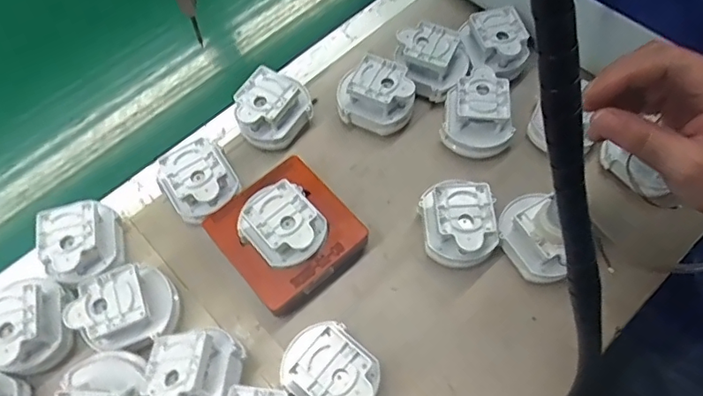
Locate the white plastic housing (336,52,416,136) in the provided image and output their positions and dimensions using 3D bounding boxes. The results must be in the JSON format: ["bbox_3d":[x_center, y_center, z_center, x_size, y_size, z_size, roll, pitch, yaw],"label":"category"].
[{"bbox_3d":[0.023,-0.092,0.492,0.068,0.052,0.052,18,66,9],"label":"white plastic housing"}]

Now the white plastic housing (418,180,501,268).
[{"bbox_3d":[0.086,0.024,0.436,0.053,0.051,0.063,-8,65,-3],"label":"white plastic housing"}]

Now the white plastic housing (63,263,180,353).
[{"bbox_3d":[-0.170,0.087,0.408,0.069,0.047,0.056,-19,66,-8],"label":"white plastic housing"}]

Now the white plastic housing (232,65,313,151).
[{"bbox_3d":[-0.071,-0.079,0.488,0.054,0.047,0.063,30,68,14],"label":"white plastic housing"}]

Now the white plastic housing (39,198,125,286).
[{"bbox_3d":[-0.215,0.039,0.434,0.053,0.050,0.059,-17,66,-8],"label":"white plastic housing"}]

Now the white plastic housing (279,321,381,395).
[{"bbox_3d":[-0.014,0.127,0.387,0.068,0.048,0.057,40,70,20],"label":"white plastic housing"}]

